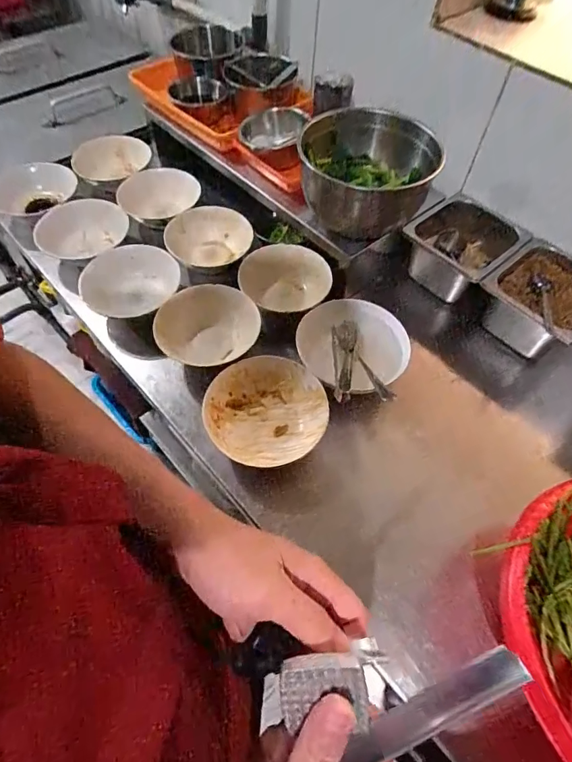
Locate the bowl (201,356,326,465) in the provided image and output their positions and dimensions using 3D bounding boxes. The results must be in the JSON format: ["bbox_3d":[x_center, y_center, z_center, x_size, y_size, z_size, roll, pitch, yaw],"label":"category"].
[{"bbox_3d":[-0.029,0.051,0.639,0.158,0.059,0.173,1,57,-2],"label":"bowl"}]

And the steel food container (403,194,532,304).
[{"bbox_3d":[0.307,-0.227,0.789,0.150,0.116,0.161,-35,65,-22],"label":"steel food container"}]

